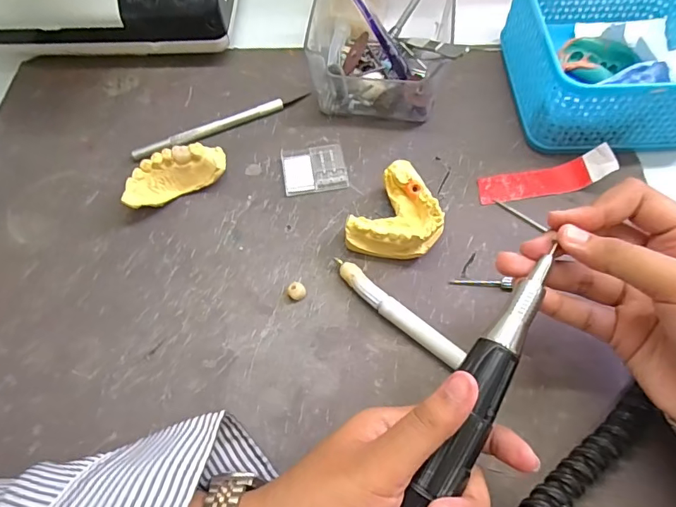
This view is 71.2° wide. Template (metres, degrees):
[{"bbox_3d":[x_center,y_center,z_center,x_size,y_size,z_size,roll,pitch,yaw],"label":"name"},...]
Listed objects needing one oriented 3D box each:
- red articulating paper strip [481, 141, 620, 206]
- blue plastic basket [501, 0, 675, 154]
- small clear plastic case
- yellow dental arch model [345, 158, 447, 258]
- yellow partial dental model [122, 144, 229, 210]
[{"bbox_3d":[0.137,-0.053,0.313,0.082,0.024,0.021,-8,65,-1],"label":"red articulating paper strip"},{"bbox_3d":[0.196,-0.143,0.335,0.132,0.059,0.132,-3,65,1],"label":"blue plastic basket"},{"bbox_3d":[-0.016,-0.059,0.331,0.043,0.007,0.034,-8,65,-2],"label":"small clear plastic case"},{"bbox_3d":[0.037,-0.027,0.302,0.056,0.026,0.061,-1,65,2],"label":"yellow dental arch model"},{"bbox_3d":[-0.109,-0.052,0.320,0.068,0.026,0.025,-26,67,-10],"label":"yellow partial dental model"}]

